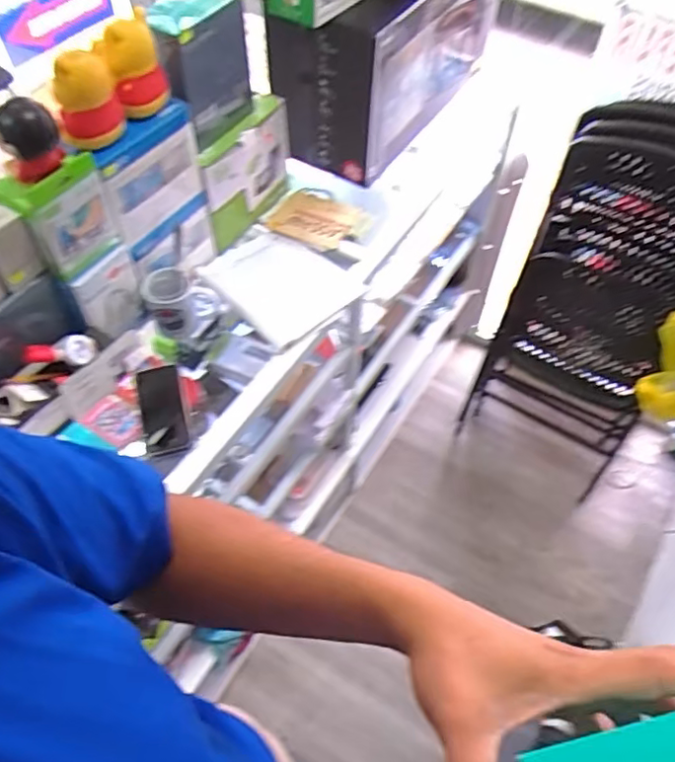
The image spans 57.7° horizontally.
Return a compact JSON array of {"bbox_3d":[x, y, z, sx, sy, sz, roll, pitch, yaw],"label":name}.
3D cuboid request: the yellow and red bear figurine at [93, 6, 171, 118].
[{"bbox_3d":[-0.273,-0.412,0.813,0.090,0.117,0.056,-30,60,-20],"label":"yellow and red bear figurine"}]

